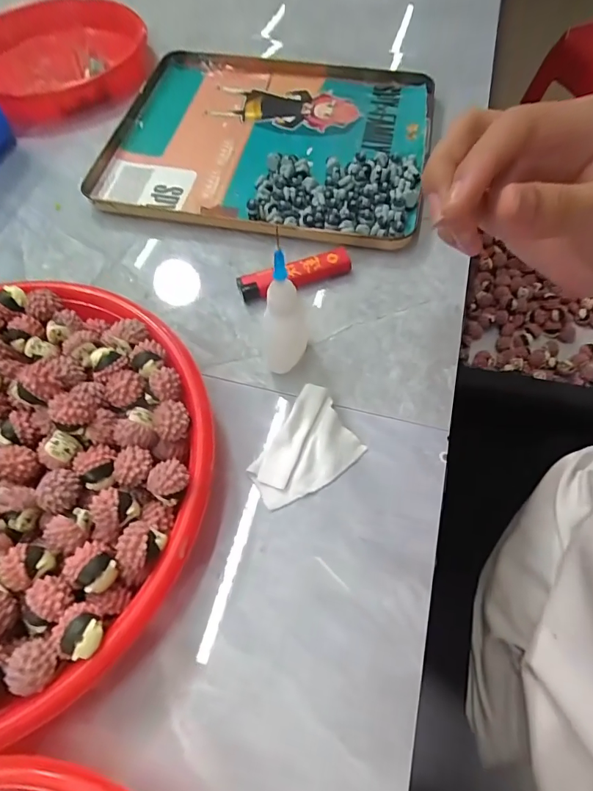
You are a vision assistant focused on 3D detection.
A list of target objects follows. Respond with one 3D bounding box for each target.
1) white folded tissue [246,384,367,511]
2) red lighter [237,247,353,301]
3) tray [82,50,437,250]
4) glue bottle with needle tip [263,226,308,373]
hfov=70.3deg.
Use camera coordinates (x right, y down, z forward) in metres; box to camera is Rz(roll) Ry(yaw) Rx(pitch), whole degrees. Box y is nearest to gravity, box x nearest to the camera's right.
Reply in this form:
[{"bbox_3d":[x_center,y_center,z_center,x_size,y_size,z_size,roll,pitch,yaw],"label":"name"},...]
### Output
[{"bbox_3d":[0.002,0.030,0.234,0.062,0.012,0.047,-36,68,-14],"label":"white folded tissue"},{"bbox_3d":[-0.001,-0.082,0.288,0.078,0.012,0.017,-17,65,-6],"label":"red lighter"},{"bbox_3d":[-0.023,-0.211,0.346,0.252,0.017,0.203,11,65,7],"label":"tray"},{"bbox_3d":[-0.009,-0.047,0.227,0.025,0.091,0.027,-5,64,0],"label":"glue bottle with needle tip"}]

